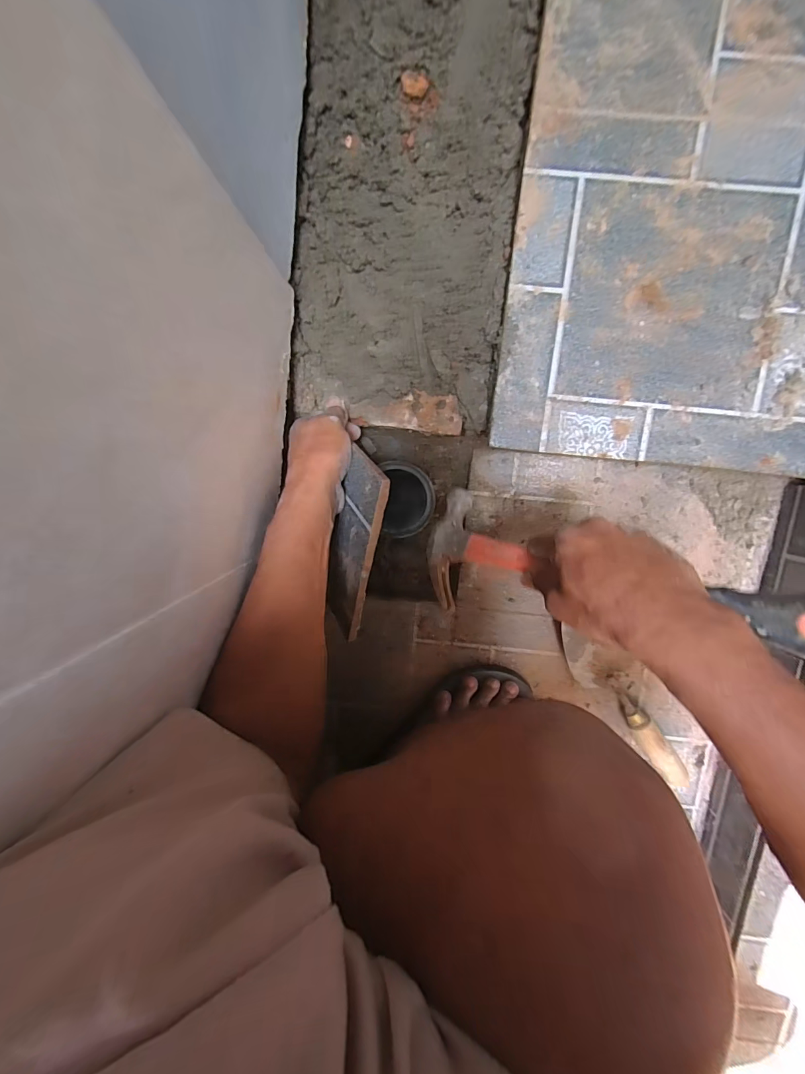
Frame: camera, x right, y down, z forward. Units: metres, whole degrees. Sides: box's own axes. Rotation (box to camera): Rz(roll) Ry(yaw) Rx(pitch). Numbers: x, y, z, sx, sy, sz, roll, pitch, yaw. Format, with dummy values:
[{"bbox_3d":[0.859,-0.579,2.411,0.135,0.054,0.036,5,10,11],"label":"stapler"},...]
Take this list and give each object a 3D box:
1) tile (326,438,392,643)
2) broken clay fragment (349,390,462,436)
[{"bbox_3d":[-0.052,0.013,0.418,0.007,0.072,0.192,-7,126,-33],"label":"tile"},{"bbox_3d":[0.006,-0.141,0.459,0.121,0.009,0.042,7,100,0],"label":"broken clay fragment"}]

